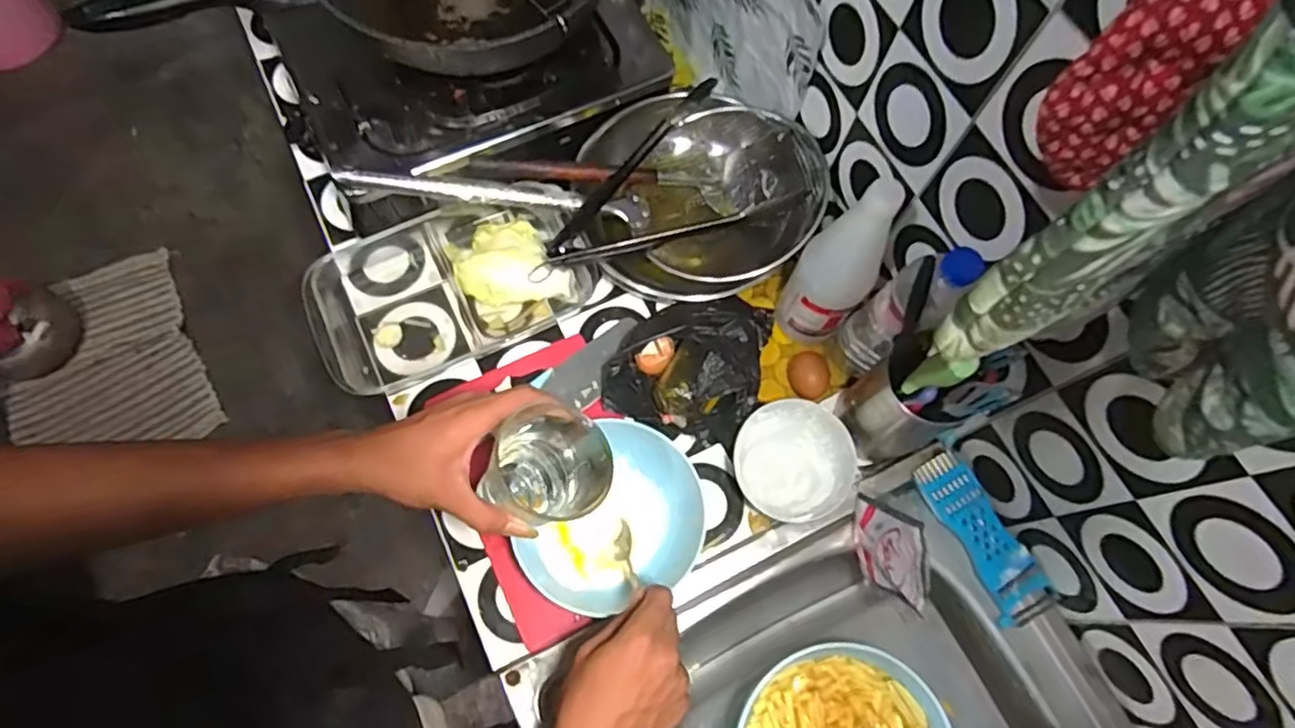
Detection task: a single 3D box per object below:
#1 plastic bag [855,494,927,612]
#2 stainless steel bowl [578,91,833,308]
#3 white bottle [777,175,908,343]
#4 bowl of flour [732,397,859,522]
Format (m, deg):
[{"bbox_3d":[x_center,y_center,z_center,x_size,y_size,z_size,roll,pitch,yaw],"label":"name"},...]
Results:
[{"bbox_3d":[0.223,0.170,0.617,0.020,0.113,0.098,-8,71,-5],"label":"plastic bag"},{"bbox_3d":[0.052,-0.184,0.727,0.245,0.090,0.218,38,73,11],"label":"stainless steel bowl"},{"bbox_3d":[0.185,-0.100,0.639,0.067,0.243,0.081,32,72,9],"label":"white bottle"},{"bbox_3d":[0.147,0.099,0.673,0.119,0.049,0.113,1,70,-2],"label":"bowl of flour"}]

